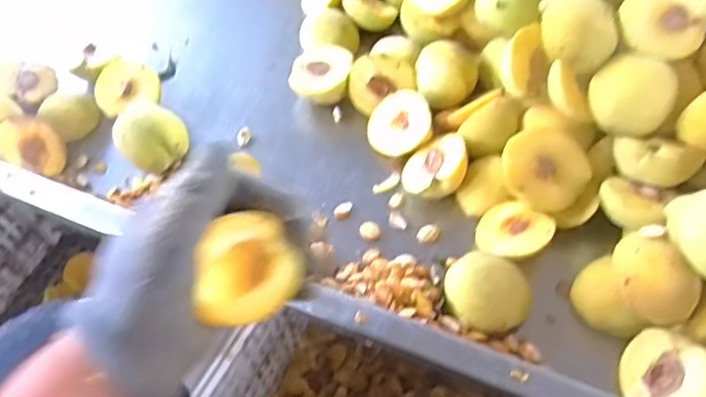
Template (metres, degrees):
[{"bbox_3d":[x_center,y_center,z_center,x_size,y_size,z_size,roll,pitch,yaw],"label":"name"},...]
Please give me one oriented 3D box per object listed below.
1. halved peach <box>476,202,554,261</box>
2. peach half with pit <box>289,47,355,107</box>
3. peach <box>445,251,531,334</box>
[{"bbox_3d":[0.125,0.031,0.451,0.053,0.027,0.053,-13,49,15],"label":"halved peach"},{"bbox_3d":[-0.029,-0.115,0.552,0.057,0.045,0.048,-2,56,2],"label":"peach half with pit"},{"bbox_3d":[0.097,0.071,0.421,0.059,0.042,0.053,37,65,25],"label":"peach"}]

